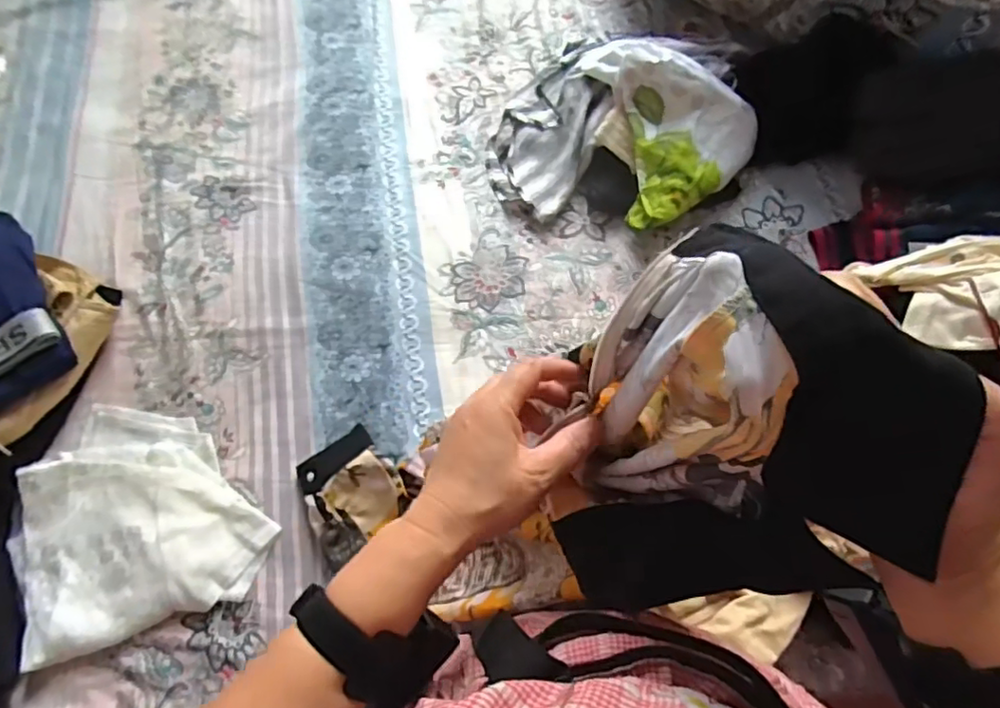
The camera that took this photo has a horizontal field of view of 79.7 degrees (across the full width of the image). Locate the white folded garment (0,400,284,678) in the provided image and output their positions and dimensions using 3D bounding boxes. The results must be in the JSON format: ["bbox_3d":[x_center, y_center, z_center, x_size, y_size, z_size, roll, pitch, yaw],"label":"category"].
[{"bbox_3d":[-0.425,0.184,0.679,0.248,0.027,0.268,-30,73,-11],"label":"white folded garment"}]

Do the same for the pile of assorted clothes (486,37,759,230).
[{"bbox_3d":[0.172,-0.328,0.832,0.356,0.126,0.300,12,70,4],"label":"pile of assorted clothes"}]

